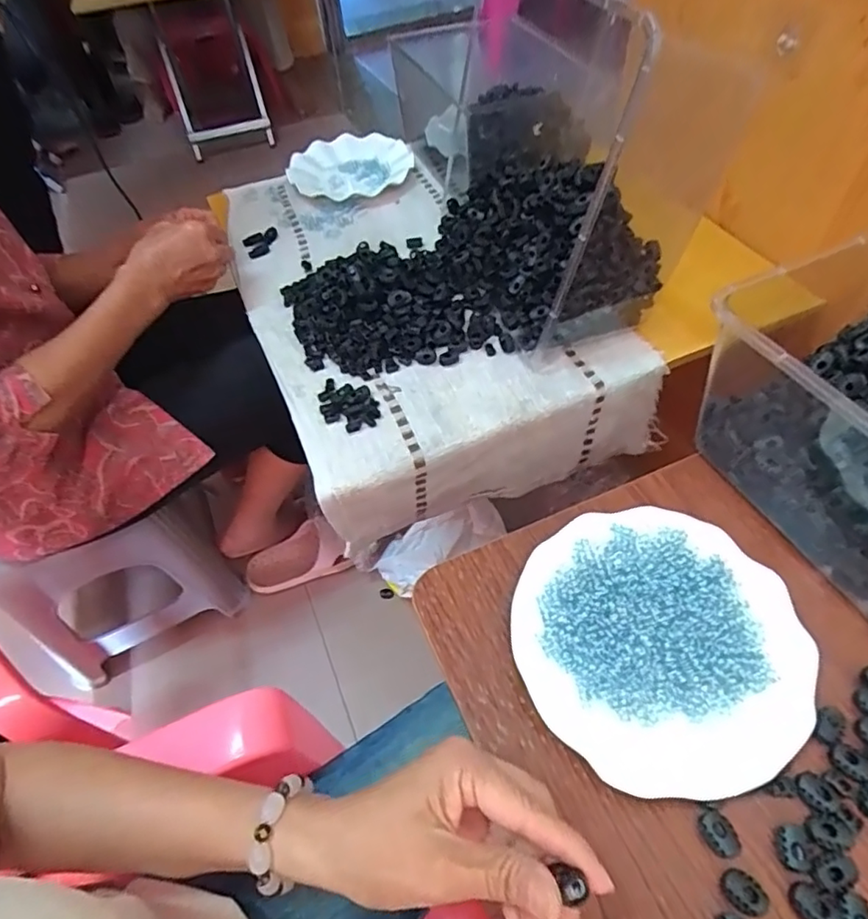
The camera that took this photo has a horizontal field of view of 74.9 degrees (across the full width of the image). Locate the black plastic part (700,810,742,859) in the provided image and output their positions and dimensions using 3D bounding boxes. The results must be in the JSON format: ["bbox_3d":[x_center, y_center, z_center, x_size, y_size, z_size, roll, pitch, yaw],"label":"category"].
[{"bbox_3d":[0.161,0.212,0.320,0.015,0.011,0.023,-19,54,-9],"label":"black plastic part"}]

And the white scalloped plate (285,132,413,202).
[{"bbox_3d":[-0.131,-0.454,0.877,0.181,0.029,0.181,-3,53,4],"label":"white scalloped plate"}]

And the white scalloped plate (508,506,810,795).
[{"bbox_3d":[0.149,0.122,0.384,0.178,0.027,0.183,-3,53,4],"label":"white scalloped plate"}]

